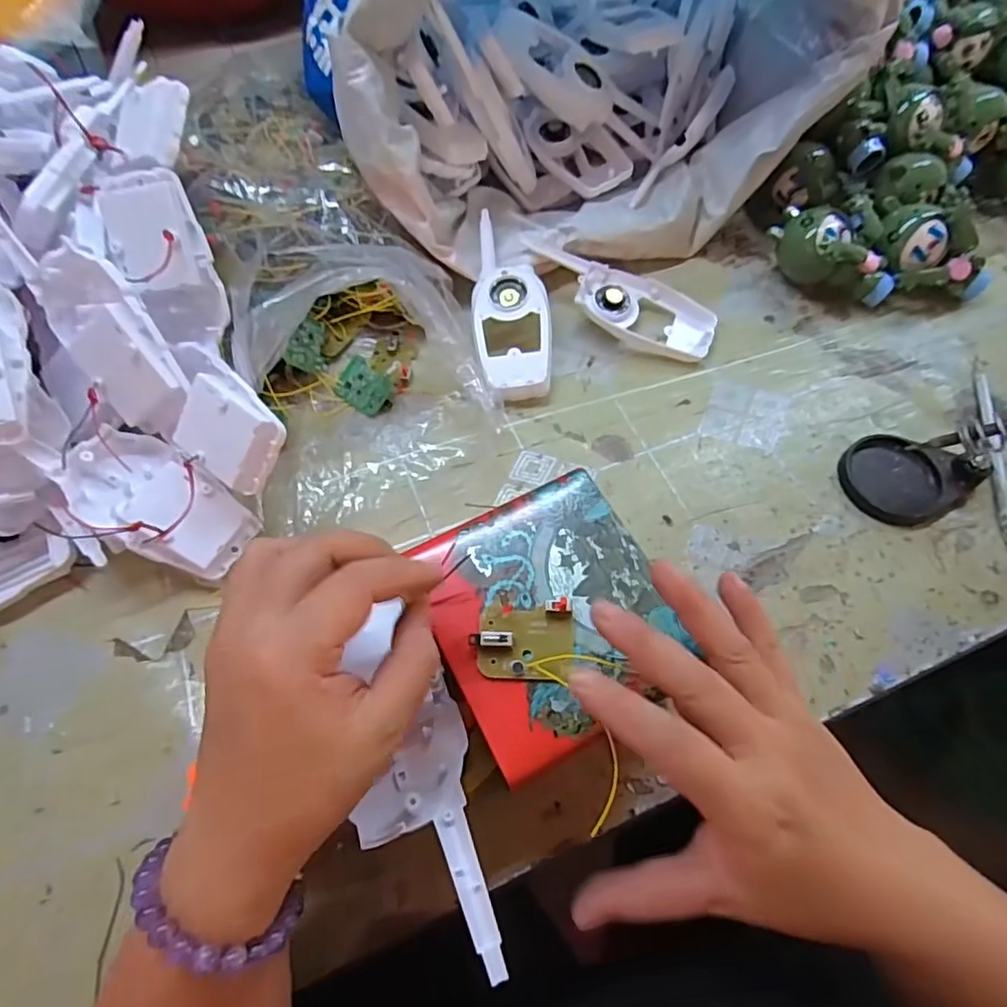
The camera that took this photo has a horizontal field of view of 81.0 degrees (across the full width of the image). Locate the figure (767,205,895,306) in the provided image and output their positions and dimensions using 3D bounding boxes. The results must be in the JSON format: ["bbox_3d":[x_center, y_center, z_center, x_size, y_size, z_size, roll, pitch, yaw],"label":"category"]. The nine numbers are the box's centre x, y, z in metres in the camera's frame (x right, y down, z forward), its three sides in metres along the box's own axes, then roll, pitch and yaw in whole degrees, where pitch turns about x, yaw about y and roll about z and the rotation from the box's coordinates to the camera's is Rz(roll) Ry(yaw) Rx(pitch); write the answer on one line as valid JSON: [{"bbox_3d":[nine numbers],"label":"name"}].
[{"bbox_3d":[0.266,-0.200,0.481,0.054,0.055,0.104,-38,68,-19],"label":"figure"}]

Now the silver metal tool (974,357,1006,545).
[{"bbox_3d":[0.353,-0.045,0.424,0.010,0.010,0.162,13,62,7],"label":"silver metal tool"}]

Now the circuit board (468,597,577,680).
[{"bbox_3d":[0.009,0.060,0.262,0.044,0.009,0.033,-1,62,-1],"label":"circuit board"}]

